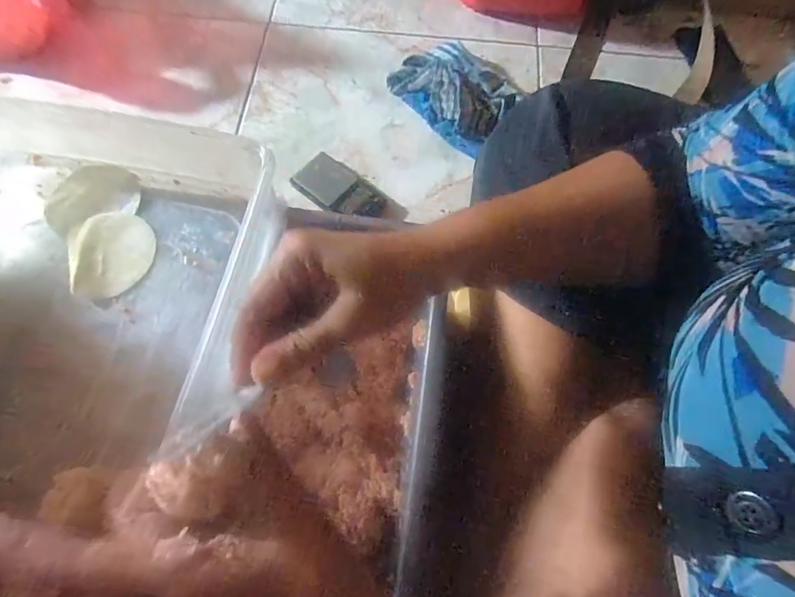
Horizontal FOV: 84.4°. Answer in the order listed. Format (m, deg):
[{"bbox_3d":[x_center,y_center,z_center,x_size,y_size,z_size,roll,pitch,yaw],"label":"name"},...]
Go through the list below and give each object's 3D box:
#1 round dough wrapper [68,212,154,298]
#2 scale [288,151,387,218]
[{"bbox_3d":[-0.230,-0.038,0.354,0.064,0.008,0.072,-14,70,-6],"label":"round dough wrapper"},{"bbox_3d":[-0.066,-0.133,0.531,0.111,0.023,0.059,33,72,11],"label":"scale"}]

